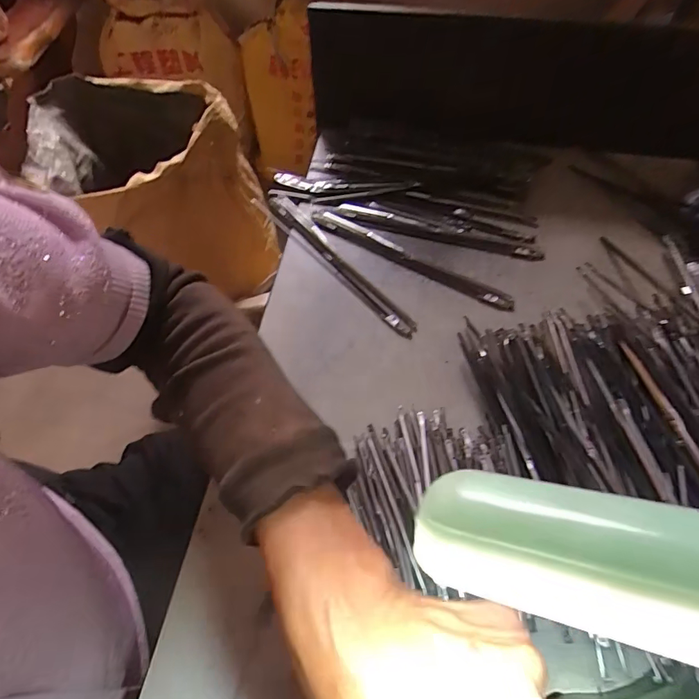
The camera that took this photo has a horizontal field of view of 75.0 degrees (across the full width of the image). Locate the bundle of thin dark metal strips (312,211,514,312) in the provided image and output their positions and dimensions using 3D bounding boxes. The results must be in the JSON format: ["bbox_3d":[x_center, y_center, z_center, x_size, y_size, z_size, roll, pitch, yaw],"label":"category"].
[{"bbox_3d":[0.049,-0.079,0.388,0.190,0.004,0.018,28,64,16],"label":"bundle of thin dark metal strips"}]

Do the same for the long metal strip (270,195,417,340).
[{"bbox_3d":[-0.010,-0.076,0.389,0.017,0.004,0.189,-34,65,-17],"label":"long metal strip"}]

